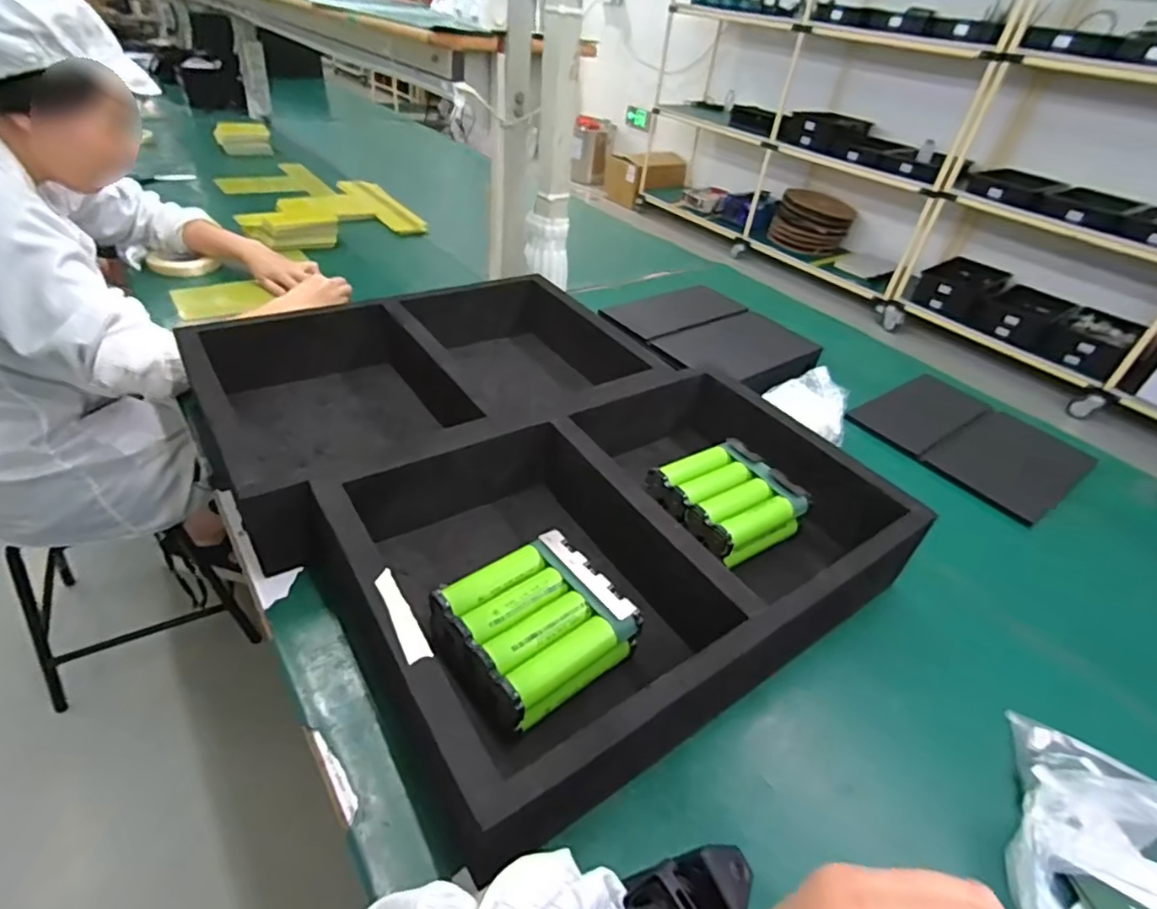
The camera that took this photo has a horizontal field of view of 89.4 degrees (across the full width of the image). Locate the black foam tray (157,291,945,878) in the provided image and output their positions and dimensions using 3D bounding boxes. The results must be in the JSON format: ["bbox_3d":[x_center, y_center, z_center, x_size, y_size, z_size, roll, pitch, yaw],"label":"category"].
[{"bbox_3d":[-0.070,-0.006,0.738,0.593,0.119,0.736,-21,46,-31],"label":"black foam tray"}]

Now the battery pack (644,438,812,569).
[{"bbox_3d":[0.177,0.054,0.708,0.143,0.056,0.139,-18,45,-29],"label":"battery pack"}]

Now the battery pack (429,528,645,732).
[{"bbox_3d":[-0.041,0.158,0.542,0.151,0.059,0.143,-23,47,-33],"label":"battery pack"}]

